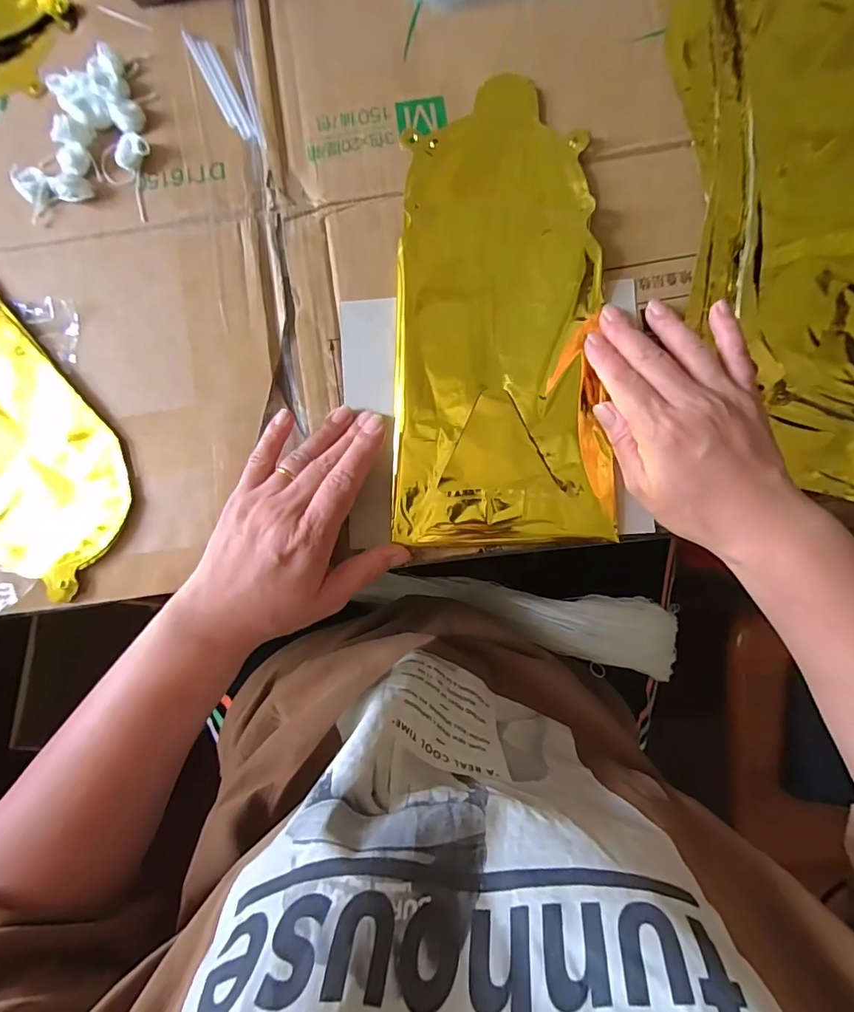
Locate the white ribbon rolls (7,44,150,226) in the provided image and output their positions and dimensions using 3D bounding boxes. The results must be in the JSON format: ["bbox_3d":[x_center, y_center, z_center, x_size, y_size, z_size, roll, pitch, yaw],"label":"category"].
[{"bbox_3d":[-0.237,-0.257,0.329,0.088,0.011,0.116,-4,84,3],"label":"white ribbon rolls"}]

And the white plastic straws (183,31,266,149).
[{"bbox_3d":[-0.136,-0.293,0.332,0.030,0.004,0.102,-26,83,0],"label":"white plastic straws"}]

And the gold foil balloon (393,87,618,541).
[{"bbox_3d":[0.048,-0.127,0.309,0.133,0.011,0.297,0,85,3],"label":"gold foil balloon"}]

